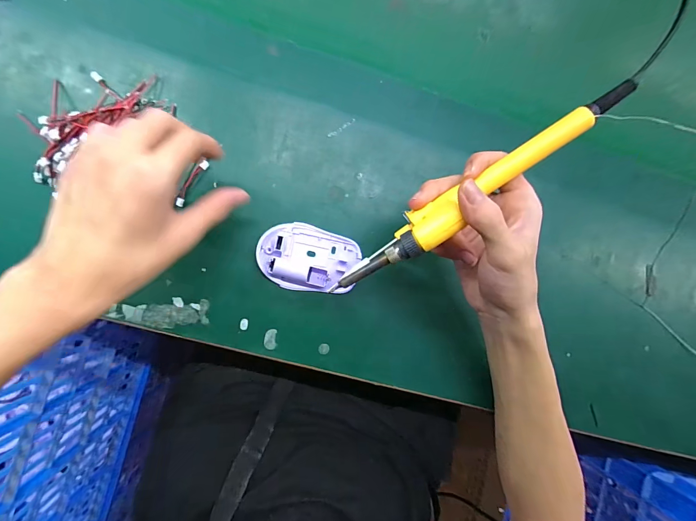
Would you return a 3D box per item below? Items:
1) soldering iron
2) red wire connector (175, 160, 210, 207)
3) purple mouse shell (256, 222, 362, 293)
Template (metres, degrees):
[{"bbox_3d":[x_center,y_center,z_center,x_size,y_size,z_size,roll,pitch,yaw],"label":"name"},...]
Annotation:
[{"bbox_3d":[0.088,-0.046,0.235,0.237,0.029,0.025,-35,94,5],"label":"soldering iron"},{"bbox_3d":[-0.146,-0.073,0.308,0.009,0.004,0.046,31,85,-7],"label":"red wire connector"},{"bbox_3d":[-0.037,-0.002,0.315,0.094,0.018,0.061,8,88,-8],"label":"purple mouse shell"}]

